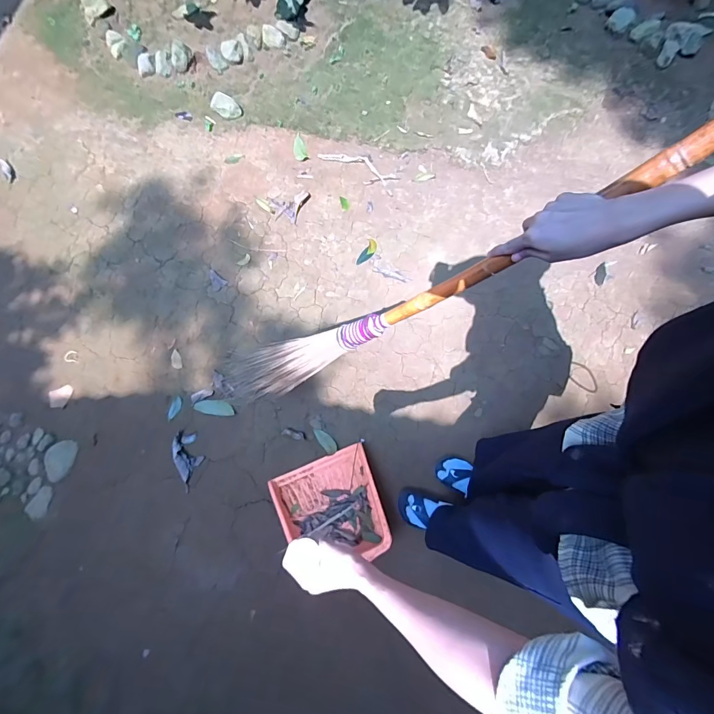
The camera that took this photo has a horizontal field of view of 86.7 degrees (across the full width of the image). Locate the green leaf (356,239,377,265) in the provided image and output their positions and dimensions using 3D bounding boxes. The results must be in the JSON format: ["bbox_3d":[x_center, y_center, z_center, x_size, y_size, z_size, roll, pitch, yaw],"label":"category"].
[{"bbox_3d":[0.040,-0.388,1.400,0.047,0.009,0.118,22,76,8],"label":"green leaf"}]

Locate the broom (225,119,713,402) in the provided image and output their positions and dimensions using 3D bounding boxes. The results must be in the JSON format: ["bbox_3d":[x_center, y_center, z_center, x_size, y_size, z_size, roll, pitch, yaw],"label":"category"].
[{"bbox_3d":[0.018,-0.064,0.706,0.090,1.091,0.092,8,68,-41],"label":"broom"}]

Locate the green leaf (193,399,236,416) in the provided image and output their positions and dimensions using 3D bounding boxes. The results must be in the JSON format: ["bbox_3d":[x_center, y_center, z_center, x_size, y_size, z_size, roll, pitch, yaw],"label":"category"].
[{"bbox_3d":[-0.470,0.166,1.245,0.134,0.004,0.050,11,74,5],"label":"green leaf"}]

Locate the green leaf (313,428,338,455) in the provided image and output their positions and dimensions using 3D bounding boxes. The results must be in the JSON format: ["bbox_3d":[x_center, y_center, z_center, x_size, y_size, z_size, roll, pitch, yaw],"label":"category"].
[{"bbox_3d":[-0.101,0.268,1.218,0.041,0.005,0.101,-40,77,-10],"label":"green leaf"}]

